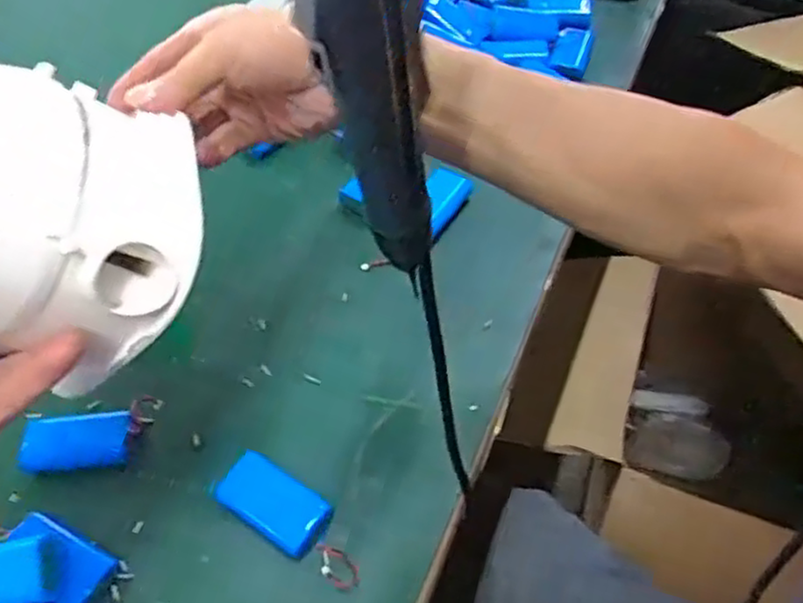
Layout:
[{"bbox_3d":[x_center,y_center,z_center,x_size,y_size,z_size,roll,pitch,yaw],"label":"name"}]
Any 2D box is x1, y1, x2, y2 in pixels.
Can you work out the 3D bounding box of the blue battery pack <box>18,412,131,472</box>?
[{"bbox_3d":[-0.215,0.094,0.466,0.068,0.020,0.035,-4,53,-1],"label":"blue battery pack"}]

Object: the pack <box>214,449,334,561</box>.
[{"bbox_3d":[-0.079,0.129,0.443,0.075,0.022,0.040,29,59,22],"label":"pack"}]

